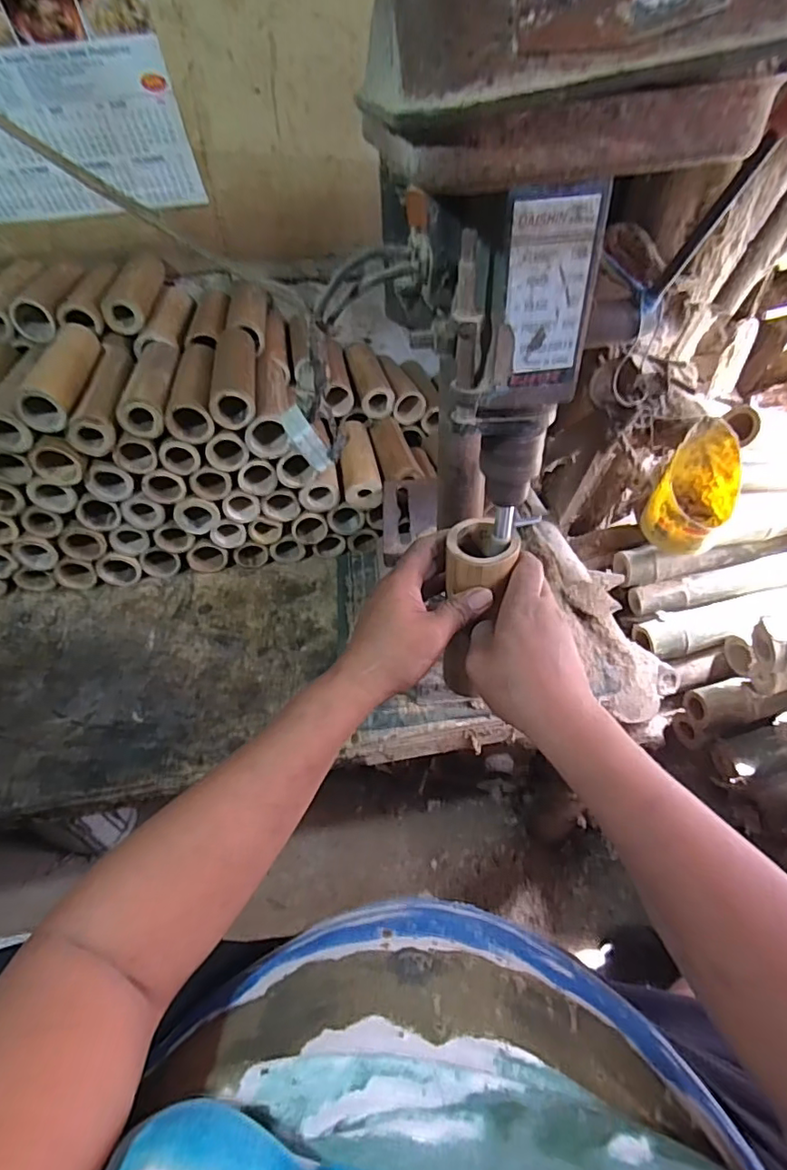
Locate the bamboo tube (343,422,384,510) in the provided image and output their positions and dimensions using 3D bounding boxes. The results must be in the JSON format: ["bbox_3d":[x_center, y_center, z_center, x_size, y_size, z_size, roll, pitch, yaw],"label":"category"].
[{"bbox_3d":[-0.052,-0.188,0.825,0.054,0.046,0.184,-5,48,-3],"label":"bamboo tube"}]

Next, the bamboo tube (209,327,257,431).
[{"bbox_3d":[-0.205,-0.274,0.718,0.051,0.045,0.187,-7,48,-5],"label":"bamboo tube"}]

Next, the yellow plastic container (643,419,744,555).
[{"bbox_3d":[0.370,-0.116,0.675,0.079,0.141,0.096,32,56,27],"label":"yellow plastic container"}]

